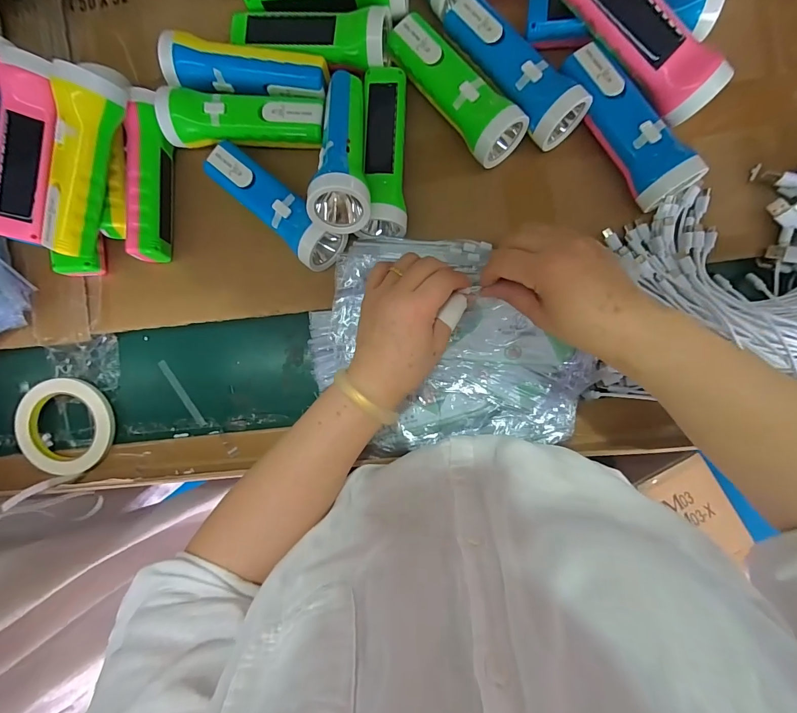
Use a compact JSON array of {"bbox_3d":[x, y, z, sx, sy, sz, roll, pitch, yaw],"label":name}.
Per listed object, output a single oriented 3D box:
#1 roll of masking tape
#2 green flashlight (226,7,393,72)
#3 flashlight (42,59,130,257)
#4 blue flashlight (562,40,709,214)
[{"bbox_3d":[-0.390,0.081,0.437,0.100,0.030,0.109,0,91,5],"label":"roll of masking tape"},{"bbox_3d":[-0.088,-0.317,0.370,0.156,0.043,0.051,5,92,5],"label":"green flashlight"},{"bbox_3d":[-0.303,-0.180,0.350,0.042,0.056,0.160,22,93,4],"label":"flashlight"},{"bbox_3d":[0.212,-0.217,0.345,0.049,0.041,0.159,-29,89,5],"label":"blue flashlight"}]

